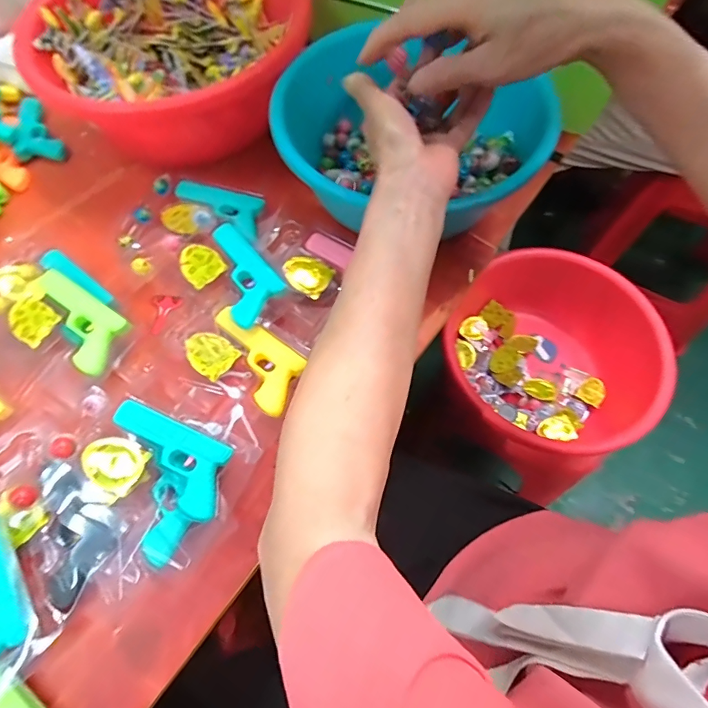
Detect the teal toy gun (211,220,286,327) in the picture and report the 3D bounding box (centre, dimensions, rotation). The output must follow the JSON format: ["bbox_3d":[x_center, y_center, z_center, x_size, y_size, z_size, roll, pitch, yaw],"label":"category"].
[{"bbox_3d":[-0.116,-0.081,0.439,0.058,0.022,0.120,-33,69,-12],"label":"teal toy gun"}]

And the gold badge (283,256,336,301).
[{"bbox_3d":[-0.050,-0.082,0.448,0.054,0.012,0.037,26,69,13],"label":"gold badge"}]

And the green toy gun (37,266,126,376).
[{"bbox_3d":[-0.274,-0.034,0.421,0.117,0.016,0.058,33,71,15],"label":"green toy gun"}]

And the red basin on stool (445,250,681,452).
[{"bbox_3d":[0.295,0.001,0.674,0.275,0.121,0.307,1,66,2],"label":"red basin on stool"}]

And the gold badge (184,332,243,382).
[{"bbox_3d":[-0.138,-0.001,0.411,0.048,0.005,0.038,37,73,8],"label":"gold badge"}]

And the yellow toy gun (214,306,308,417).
[{"bbox_3d":[-0.097,0.003,0.411,0.111,0.014,0.061,36,71,16],"label":"yellow toy gun"}]

